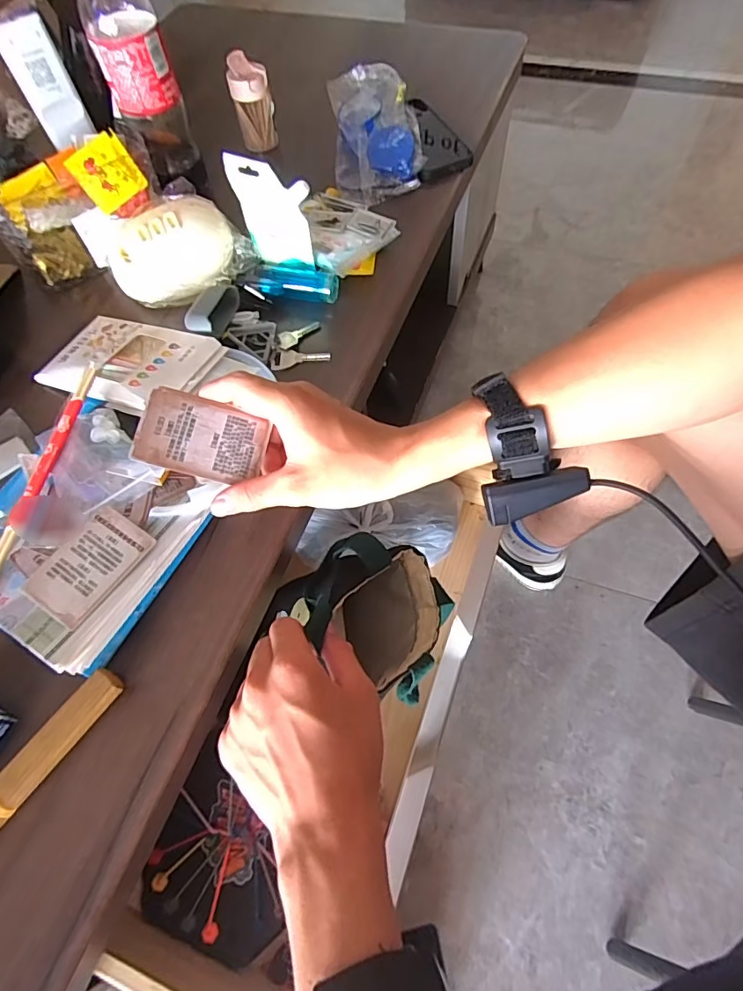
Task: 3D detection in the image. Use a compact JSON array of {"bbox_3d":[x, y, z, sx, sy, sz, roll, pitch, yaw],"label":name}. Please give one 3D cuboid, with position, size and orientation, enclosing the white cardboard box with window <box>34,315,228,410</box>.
[{"bbox_3d":[-0.234,-0.129,0.481,0.170,0.012,0.097,16,59,20],"label":"white cardboard box with window"}]

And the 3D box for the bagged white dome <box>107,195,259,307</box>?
[{"bbox_3d":[-0.206,-0.267,0.535,0.144,0.050,0.119,-19,64,-6],"label":"bagged white dome"}]

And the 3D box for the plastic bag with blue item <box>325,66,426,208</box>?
[{"bbox_3d":[0.004,-0.469,0.640,0.106,0.062,0.222,-6,63,0],"label":"plastic bag with blue item"}]

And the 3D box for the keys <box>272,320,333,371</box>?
[{"bbox_3d":[-0.075,-0.150,0.508,0.059,0.011,0.050,-18,63,-6],"label":"keys"}]

